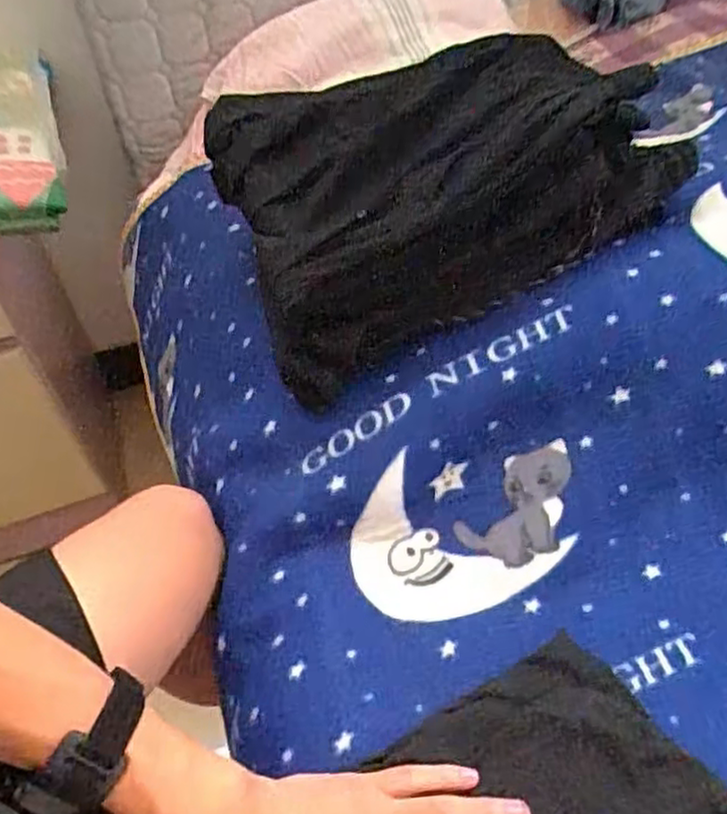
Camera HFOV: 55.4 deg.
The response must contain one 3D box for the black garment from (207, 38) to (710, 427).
[{"bbox_3d":[0.081,-0.209,0.641,0.392,0.170,0.294,-18,46,-11],"label":"black garment"}]

